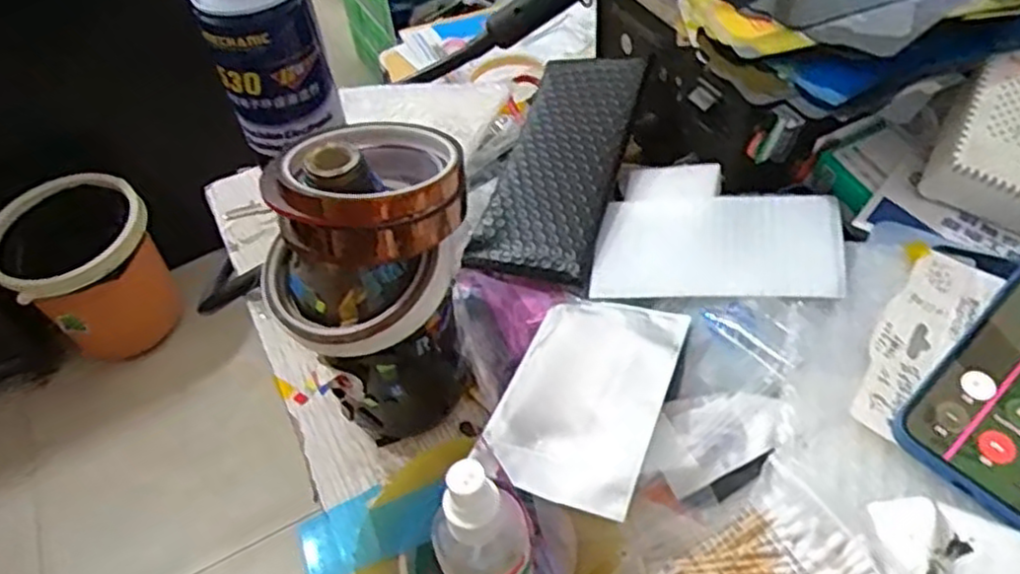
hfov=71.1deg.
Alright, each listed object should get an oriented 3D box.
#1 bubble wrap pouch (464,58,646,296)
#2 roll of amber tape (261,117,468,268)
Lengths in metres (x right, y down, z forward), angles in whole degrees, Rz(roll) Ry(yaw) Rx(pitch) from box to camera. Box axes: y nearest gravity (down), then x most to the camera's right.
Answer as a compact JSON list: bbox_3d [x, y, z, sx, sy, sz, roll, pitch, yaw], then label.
[{"bbox_3d":[0.035,-0.085,0.488,0.086,0.012,0.180,7,64,28],"label":"bubble wrap pouch"},{"bbox_3d":[-0.069,-0.053,0.343,0.092,0.041,0.081,-16,49,-8],"label":"roll of amber tape"}]

